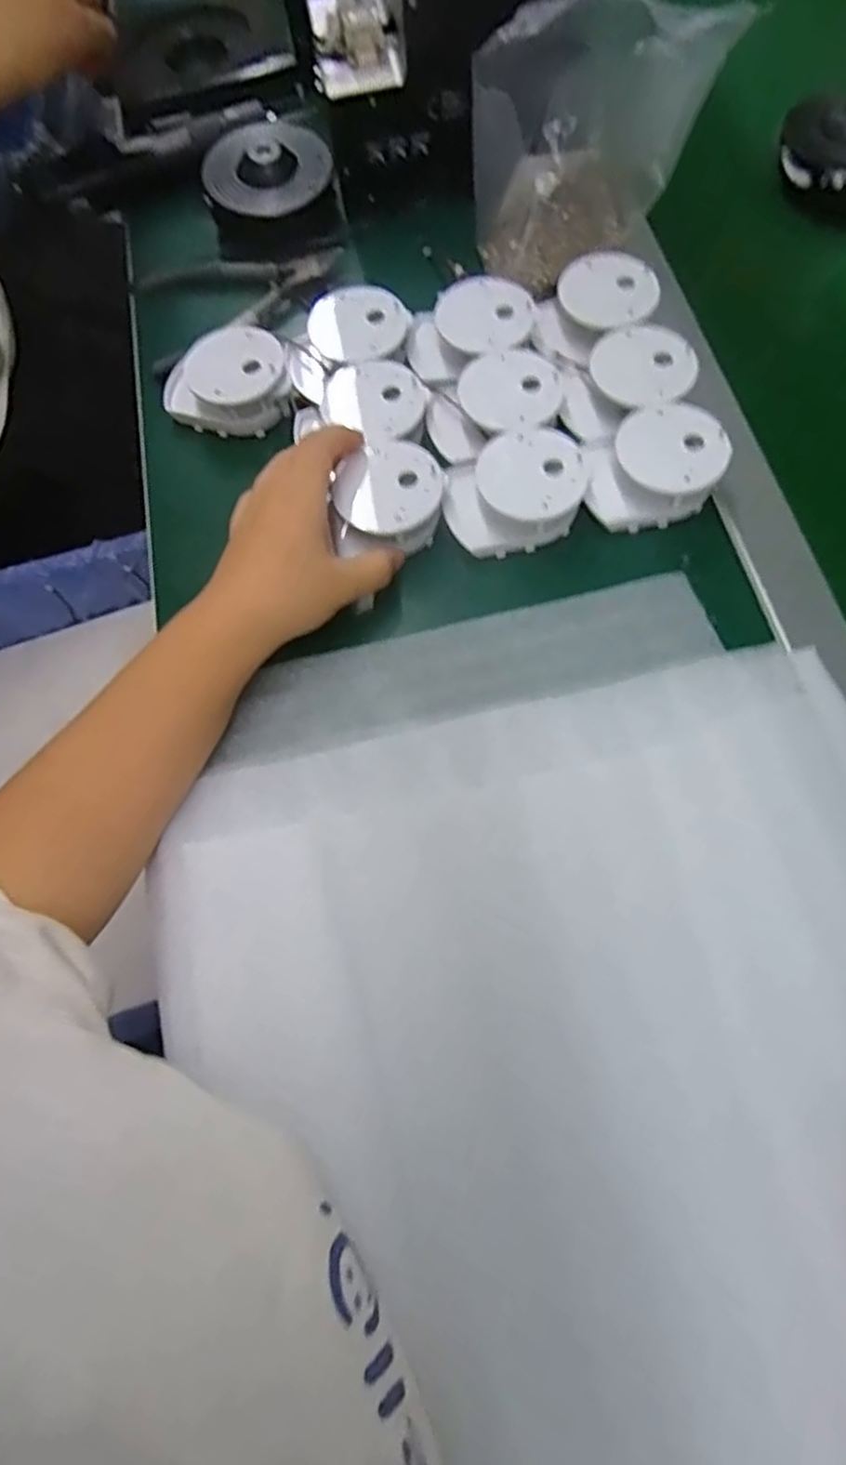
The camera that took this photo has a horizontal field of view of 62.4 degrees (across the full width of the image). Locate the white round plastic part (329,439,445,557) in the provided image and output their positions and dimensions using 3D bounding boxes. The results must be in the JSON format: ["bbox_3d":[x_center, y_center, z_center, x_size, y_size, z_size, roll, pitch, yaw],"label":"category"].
[{"bbox_3d":[-0.023,-0.139,0.417,0.066,0.029,0.058,-14,69,-5],"label":"white round plastic part"}]

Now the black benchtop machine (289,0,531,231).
[{"bbox_3d":[0.011,-0.487,0.486,0.171,0.141,0.151,-11,69,-4],"label":"black benchtop machine"}]

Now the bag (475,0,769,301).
[{"bbox_3d":[0.105,-0.374,0.443,0.143,0.143,0.071,-25,71,-9],"label":"bag"}]

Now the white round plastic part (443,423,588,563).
[{"bbox_3d":[0.054,-0.144,0.420,0.079,0.037,0.064,-9,69,-3],"label":"white round plastic part"}]

